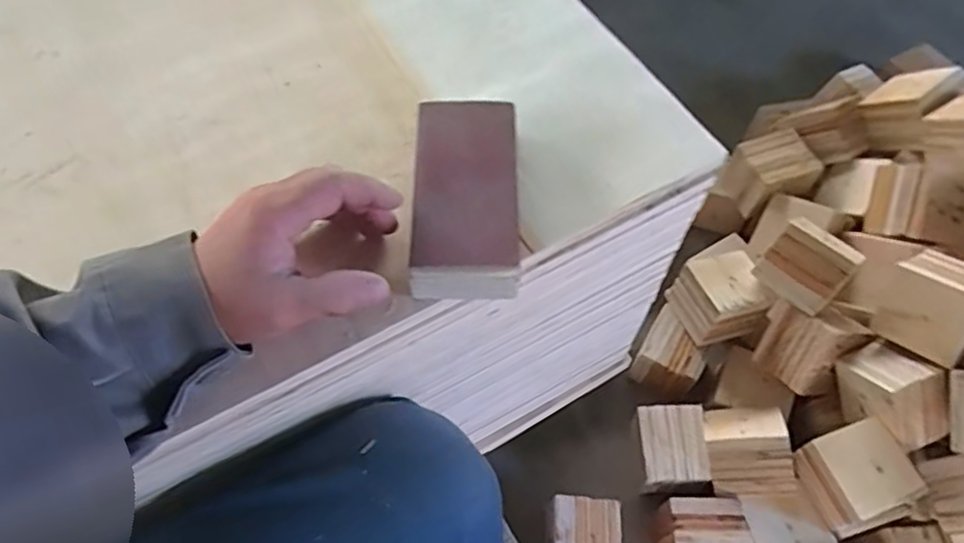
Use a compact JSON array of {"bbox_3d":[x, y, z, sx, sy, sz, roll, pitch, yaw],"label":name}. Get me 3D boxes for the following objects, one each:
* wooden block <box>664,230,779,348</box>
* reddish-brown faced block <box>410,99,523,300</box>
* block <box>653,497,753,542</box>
[{"bbox_3d":[0.328,0.033,0.893,0.107,0.094,0.104,-19,60,-8],"label":"wooden block"},{"bbox_3d":[-0.011,-0.058,0.450,0.071,0.047,0.150,0,58,-1],"label":"reddish-brown faced block"},{"bbox_3d":[0.272,0.332,0.804,0.100,0.089,0.080,-2,59,2],"label":"block"}]

